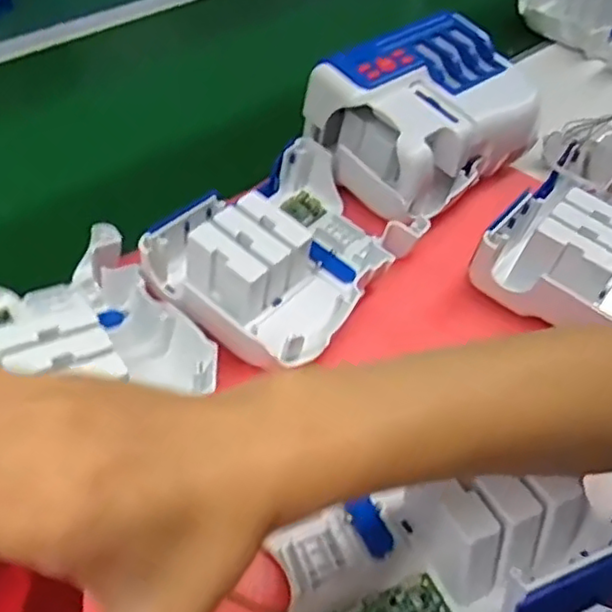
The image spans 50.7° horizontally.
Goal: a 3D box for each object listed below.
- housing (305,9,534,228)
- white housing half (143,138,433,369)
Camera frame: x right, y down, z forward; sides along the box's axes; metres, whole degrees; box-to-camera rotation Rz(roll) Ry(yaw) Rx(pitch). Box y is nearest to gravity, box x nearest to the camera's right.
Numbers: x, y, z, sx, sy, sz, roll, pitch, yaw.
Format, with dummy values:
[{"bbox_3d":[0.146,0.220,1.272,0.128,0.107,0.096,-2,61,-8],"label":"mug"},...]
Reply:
[{"bbox_3d":[0.109,-0.167,0.564,0.174,0.104,0.130,-33,54,-28],"label":"housing"},{"bbox_3d":[-0.012,-0.047,0.480,0.140,0.061,0.189,31,53,26],"label":"white housing half"}]

